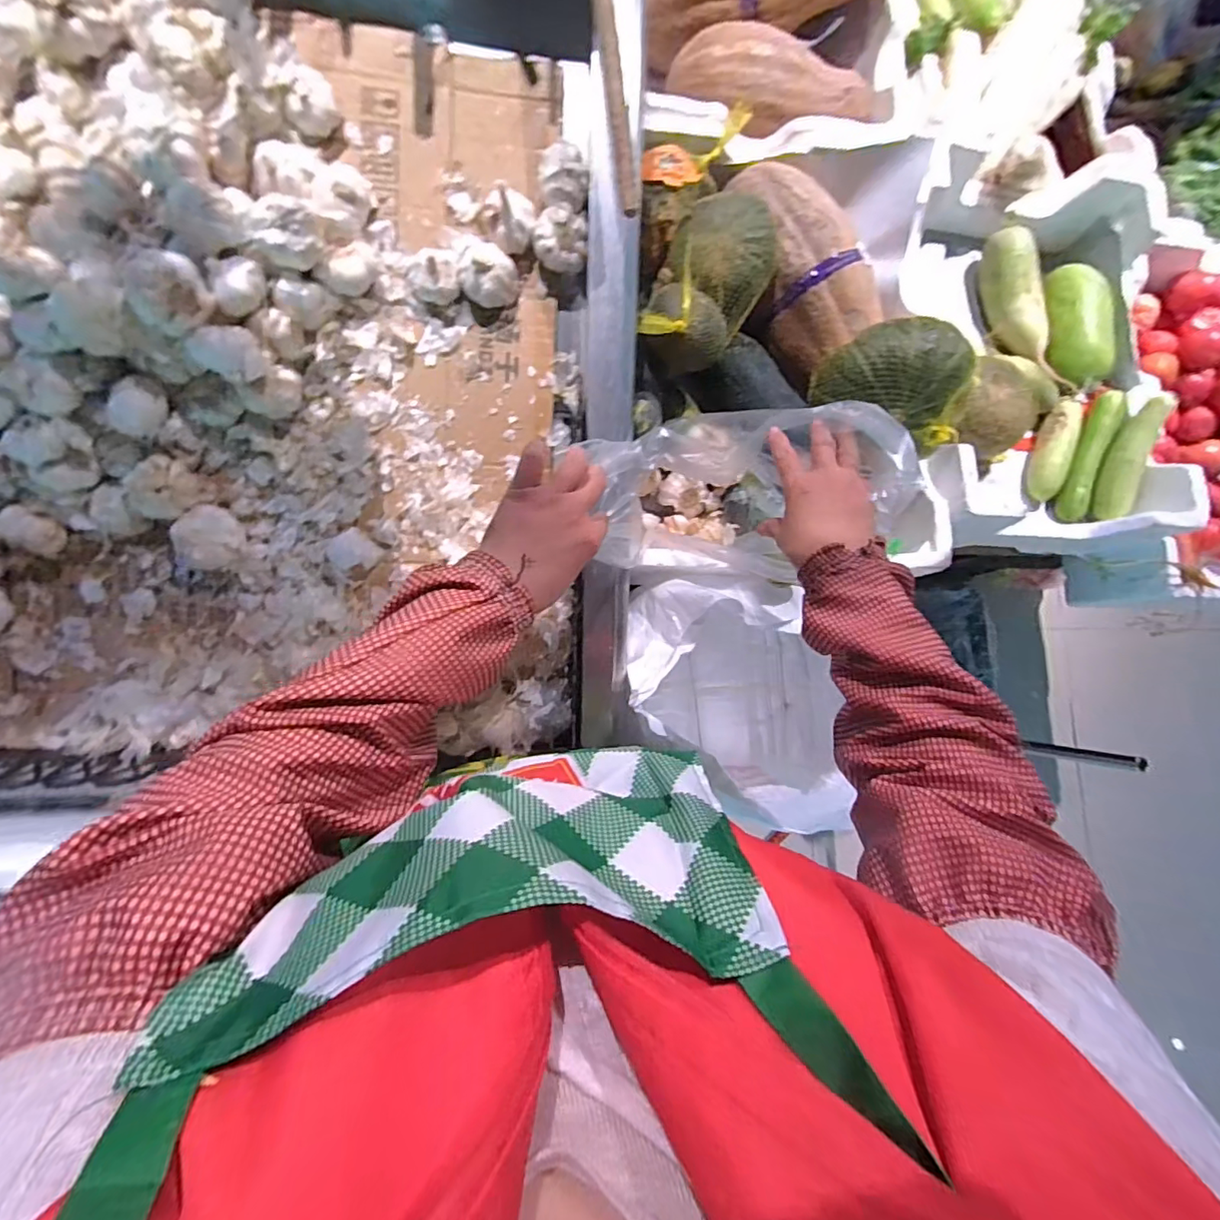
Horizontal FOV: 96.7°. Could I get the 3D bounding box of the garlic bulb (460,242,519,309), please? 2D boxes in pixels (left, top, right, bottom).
[{"bbox_3d":[-0.128,-0.351,0.569,0.059,0.043,0.061,1,84,-8],"label":"garlic bulb"}]

